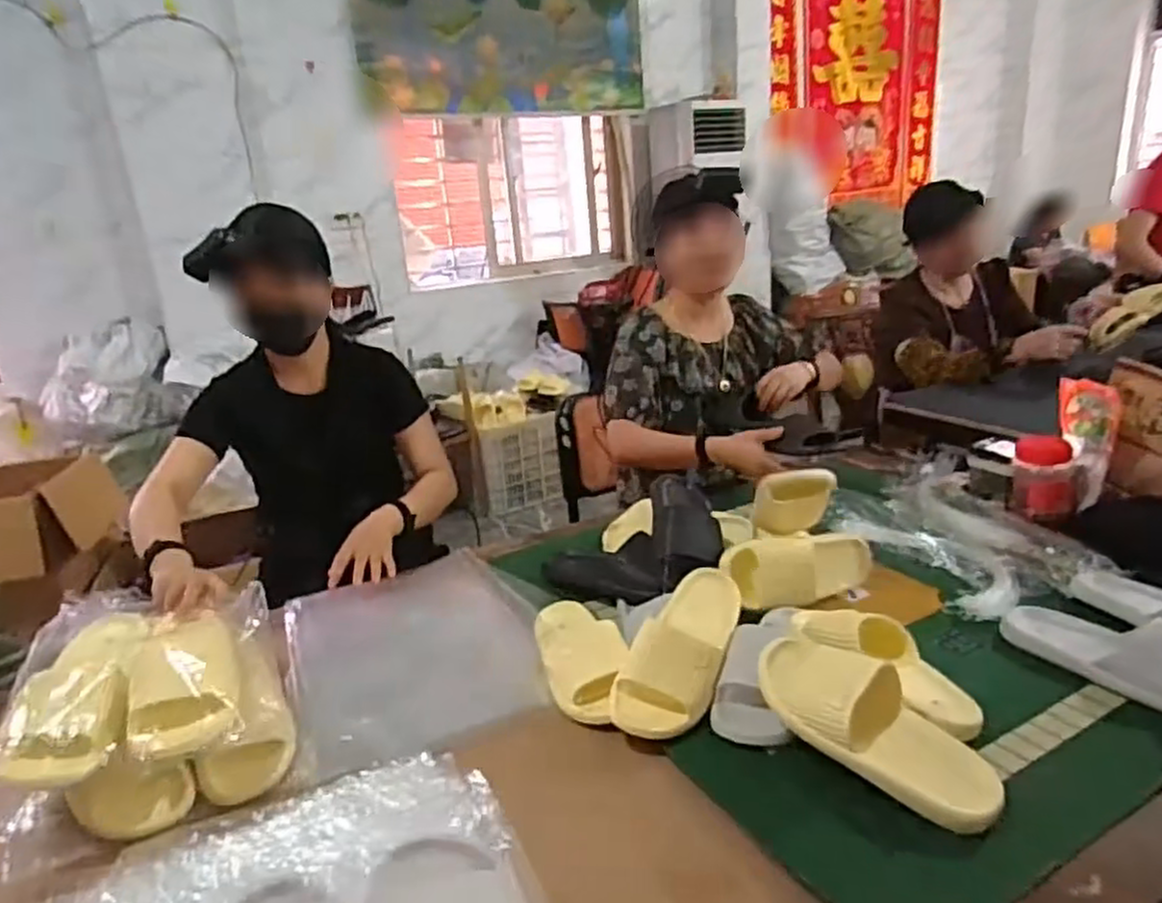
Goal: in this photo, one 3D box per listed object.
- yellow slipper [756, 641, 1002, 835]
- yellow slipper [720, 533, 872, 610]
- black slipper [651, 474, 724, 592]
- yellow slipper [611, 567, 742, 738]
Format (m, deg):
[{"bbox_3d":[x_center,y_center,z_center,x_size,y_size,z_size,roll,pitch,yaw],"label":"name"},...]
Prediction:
[{"bbox_3d":[0.293,0.276,0.753,0.083,0.066,0.262,-21,42,-40],"label":"yellow slipper"},{"bbox_3d":[0.332,0.169,1.093,0.280,0.110,0.083,3,12,-30],"label":"yellow slipper"},{"bbox_3d":[0.160,0.110,1.119,0.102,0.069,0.270,-4,18,3],"label":"black slipper"},{"bbox_3d":[0.128,0.232,0.904,0.103,0.070,0.261,8,40,34],"label":"yellow slipper"}]

